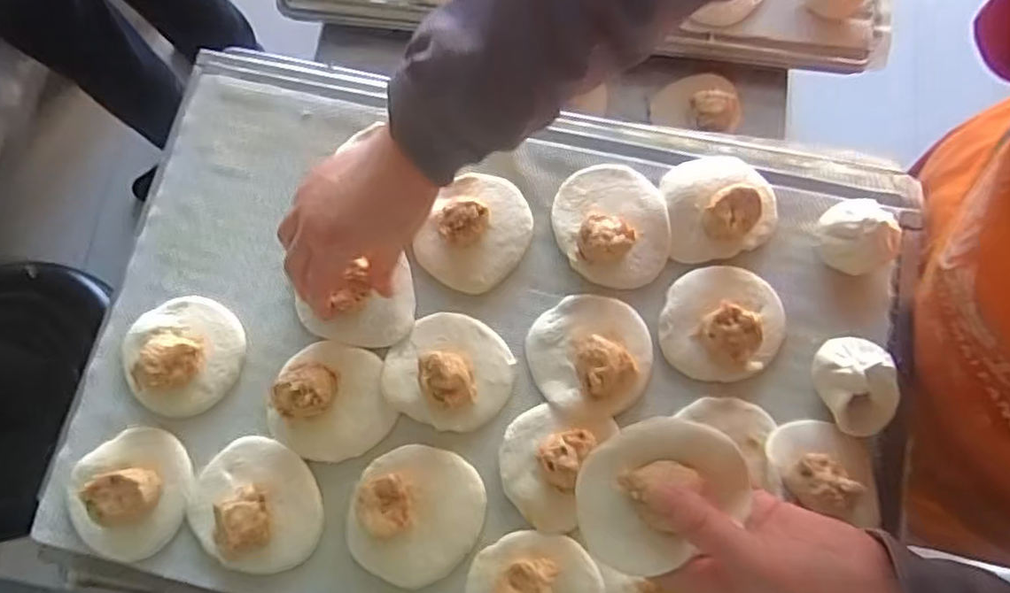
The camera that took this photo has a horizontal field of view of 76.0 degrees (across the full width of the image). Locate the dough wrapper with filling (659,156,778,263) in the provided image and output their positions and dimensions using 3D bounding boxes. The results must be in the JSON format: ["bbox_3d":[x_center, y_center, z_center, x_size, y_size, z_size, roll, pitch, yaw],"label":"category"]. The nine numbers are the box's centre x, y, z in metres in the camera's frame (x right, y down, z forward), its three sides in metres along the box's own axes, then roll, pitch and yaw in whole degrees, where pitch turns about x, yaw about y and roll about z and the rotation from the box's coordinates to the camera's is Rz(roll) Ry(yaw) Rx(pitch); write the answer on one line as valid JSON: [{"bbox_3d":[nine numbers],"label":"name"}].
[{"bbox_3d":[0.168,-0.075,0.498,0.084,0.034,0.082,-7,75,0],"label":"dough wrapper with filling"}]

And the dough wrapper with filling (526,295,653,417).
[{"bbox_3d":[0.064,0.040,0.474,0.090,0.029,0.090,0,76,2],"label":"dough wrapper with filling"}]

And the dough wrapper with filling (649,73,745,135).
[{"bbox_3d":[0.187,-0.194,0.637,0.083,0.025,0.076,-5,56,18],"label":"dough wrapper with filling"}]

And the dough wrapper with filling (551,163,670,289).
[{"bbox_3d":[0.083,-0.060,0.498,0.083,0.025,0.098,-16,76,-3],"label":"dough wrapper with filling"}]

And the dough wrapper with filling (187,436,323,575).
[{"bbox_3d":[-0.179,0.148,0.454,0.094,0.033,0.085,25,78,8],"label":"dough wrapper with filling"}]

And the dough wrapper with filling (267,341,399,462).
[{"bbox_3d":[-0.128,0.075,0.471,0.089,0.032,0.085,0,76,2],"label":"dough wrapper with filling"}]

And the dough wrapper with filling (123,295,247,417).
[{"bbox_3d":[-0.243,0.040,0.481,0.083,0.036,0.085,0,76,2],"label":"dough wrapper with filling"}]

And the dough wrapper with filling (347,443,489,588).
[{"bbox_3d":[-0.065,0.155,0.455,0.090,0.037,0.094,0,76,2],"label":"dough wrapper with filling"}]

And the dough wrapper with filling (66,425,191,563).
[{"bbox_3d":[-0.270,0.140,0.457,0.083,0.035,0.086,0,76,2],"label":"dough wrapper with filling"}]

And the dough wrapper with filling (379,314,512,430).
[{"bbox_3d":[-0.043,0.052,0.475,0.091,0.030,0.084,0,76,2],"label":"dough wrapper with filling"}]

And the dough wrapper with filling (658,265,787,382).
[{"bbox_3d":[0.163,0.016,0.475,0.094,0.028,0.084,-37,77,-7],"label":"dough wrapper with filling"}]

